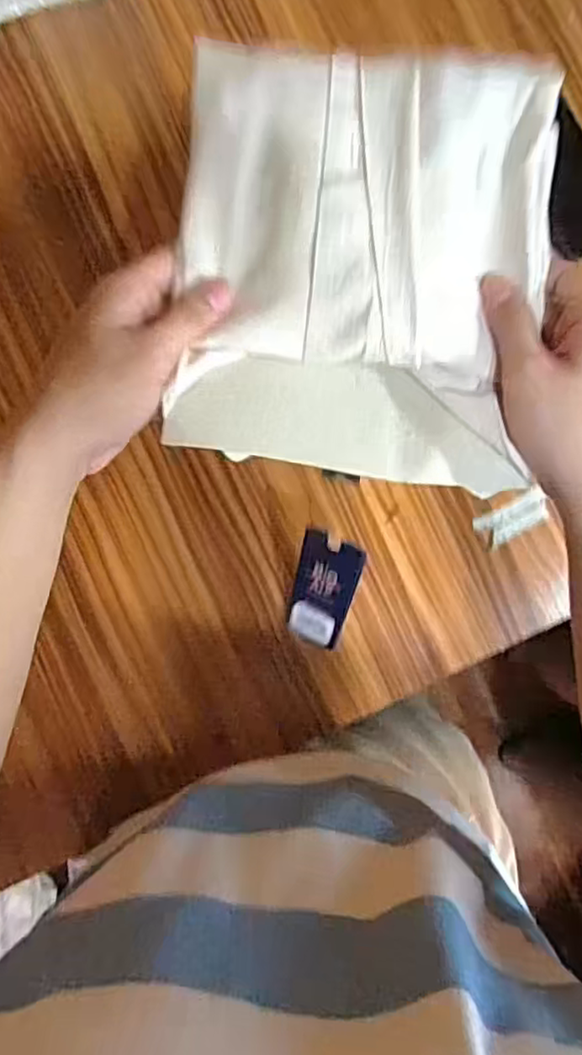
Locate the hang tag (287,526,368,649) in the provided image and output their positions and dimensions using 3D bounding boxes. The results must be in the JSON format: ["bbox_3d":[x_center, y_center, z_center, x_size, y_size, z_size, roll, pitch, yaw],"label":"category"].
[{"bbox_3d":[0.024,0.049,0.500,0.046,0.113,0.005,25,43,14],"label":"hang tag"}]

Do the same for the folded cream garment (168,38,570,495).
[{"bbox_3d":[0.040,-0.150,0.366,0.196,0.034,0.236,6,87,-6],"label":"folded cream garment"}]

